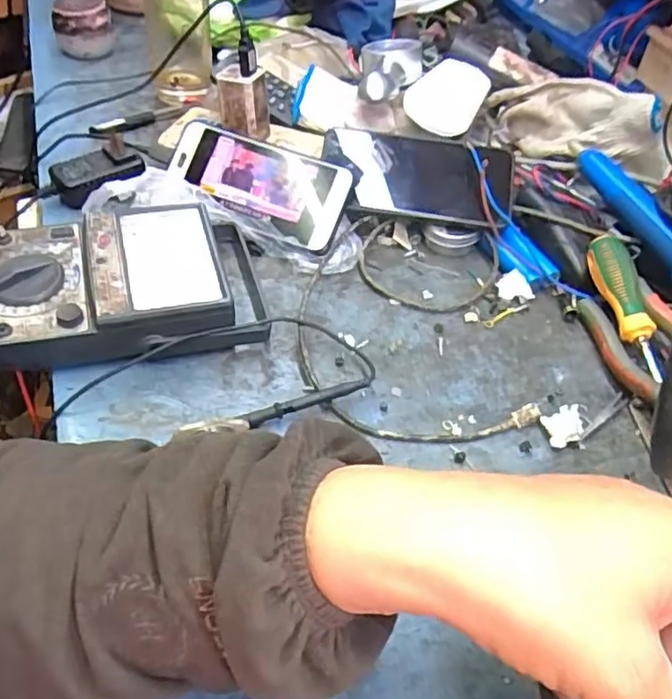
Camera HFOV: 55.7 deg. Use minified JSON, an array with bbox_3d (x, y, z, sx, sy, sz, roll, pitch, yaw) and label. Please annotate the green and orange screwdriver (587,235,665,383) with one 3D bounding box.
[{"bbox_3d":[0.214,-0.033,0.467,0.028,0.020,0.116,-5,64,-11],"label":"green and orange screwdriver"}]

